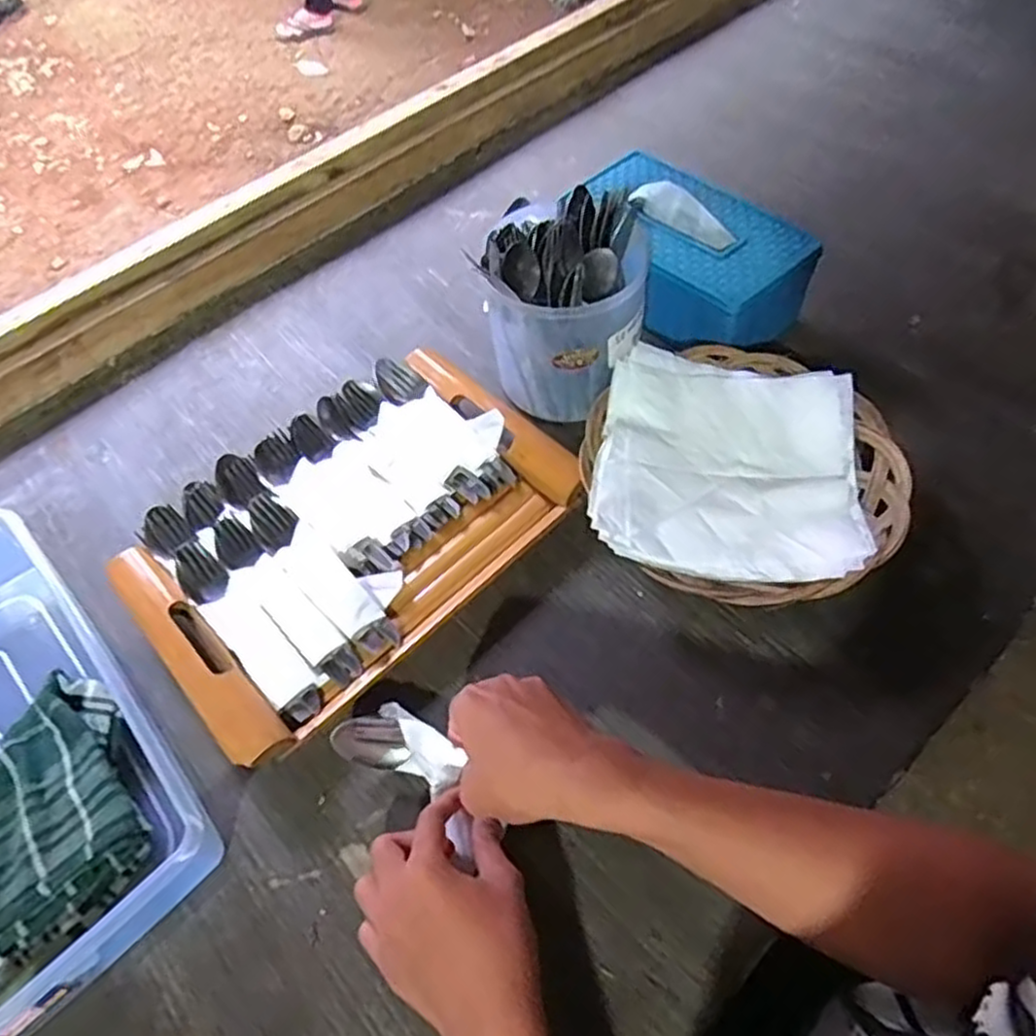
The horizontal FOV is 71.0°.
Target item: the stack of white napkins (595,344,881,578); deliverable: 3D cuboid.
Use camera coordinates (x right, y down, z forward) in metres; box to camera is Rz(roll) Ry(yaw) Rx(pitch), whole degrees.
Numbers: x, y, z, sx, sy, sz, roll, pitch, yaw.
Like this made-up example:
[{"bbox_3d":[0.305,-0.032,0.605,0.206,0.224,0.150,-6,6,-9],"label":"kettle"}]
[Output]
[{"bbox_3d":[0.168,-0.043,0.584,0.199,0.029,0.204,10,59,6],"label":"stack of white napkins"}]

